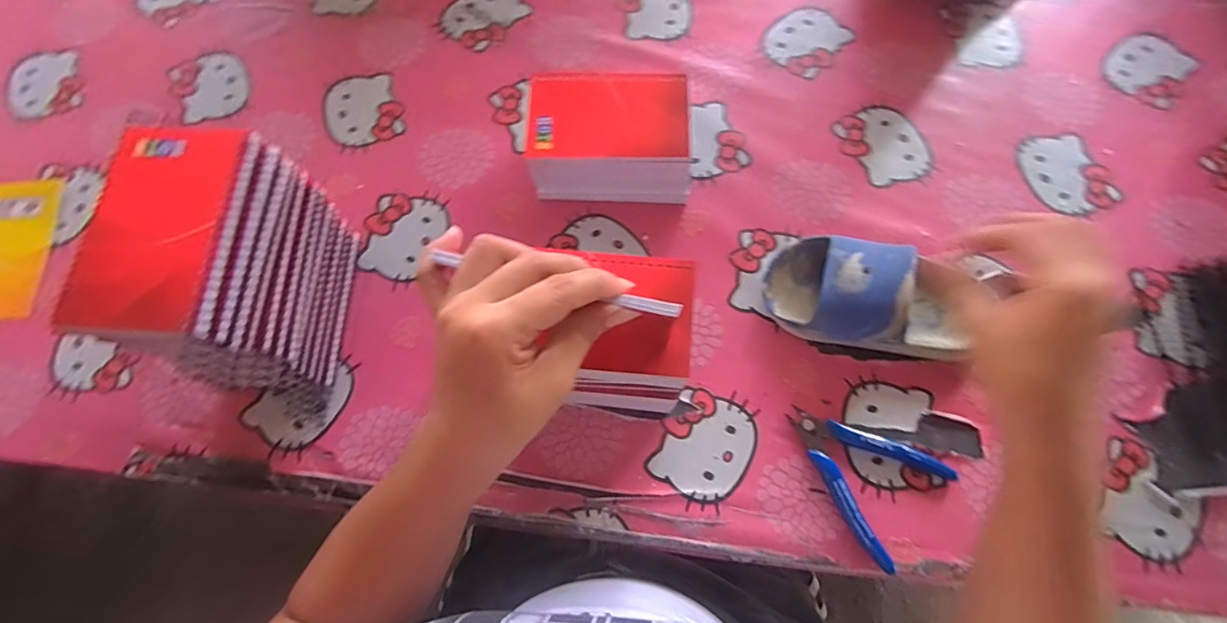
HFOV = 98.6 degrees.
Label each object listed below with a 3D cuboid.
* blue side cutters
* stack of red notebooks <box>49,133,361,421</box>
[{"bbox_3d":[0.181,0.113,0.387,0.086,0.013,0.111,-43,77,-12],"label":"blue side cutters"},{"bbox_3d":[-0.265,-0.021,0.371,0.094,0.142,0.153,5,73,2],"label":"stack of red notebooks"}]

